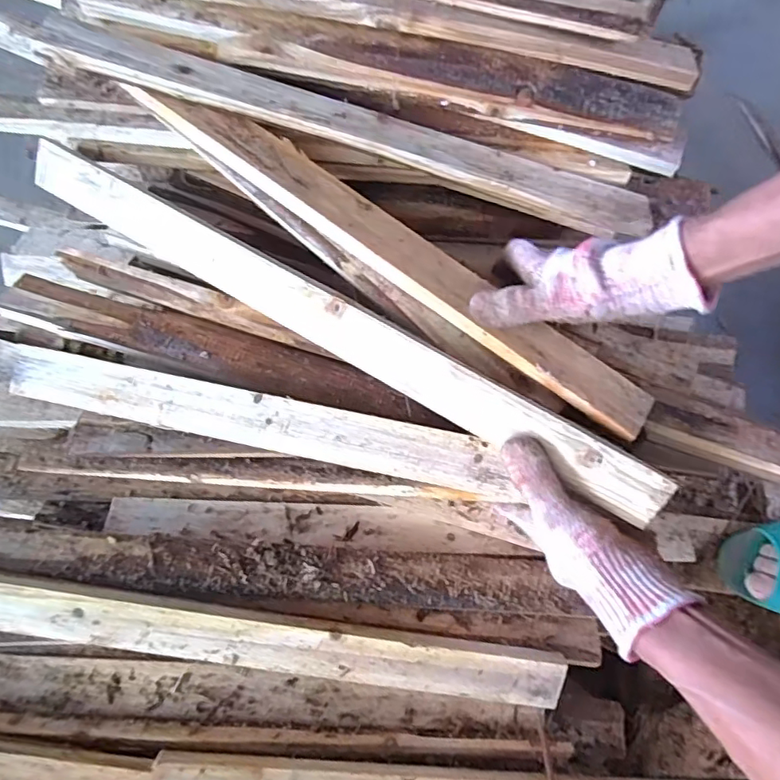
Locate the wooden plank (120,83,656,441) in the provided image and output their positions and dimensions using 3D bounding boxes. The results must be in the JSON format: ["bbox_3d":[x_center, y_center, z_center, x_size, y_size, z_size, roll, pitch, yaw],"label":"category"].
[{"bbox_3d":[-0.004,-0.112,0.426,0.447,0.017,0.044,36,71,8],"label":"wooden plank"}]

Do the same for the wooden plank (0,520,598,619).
[{"bbox_3d":[-0.080,0.145,0.457,0.459,0.021,0.051,6,63,-5],"label":"wooden plank"}]

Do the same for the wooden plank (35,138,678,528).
[{"bbox_3d":[-0.060,-0.061,0.428,0.557,0.029,0.034,30,69,12],"label":"wooden plank"}]

